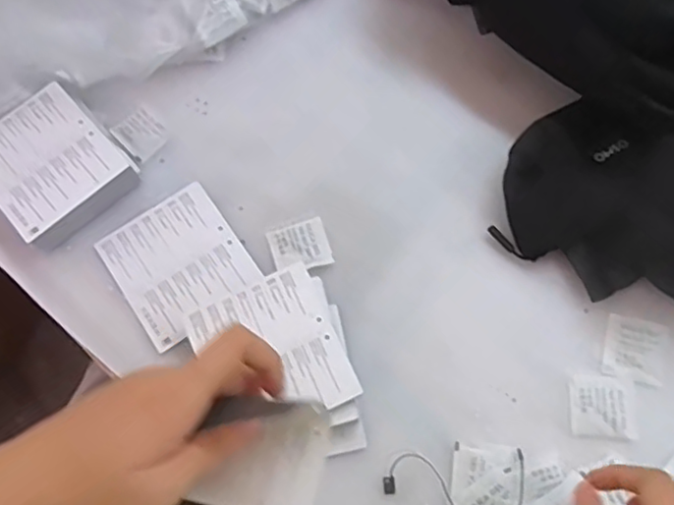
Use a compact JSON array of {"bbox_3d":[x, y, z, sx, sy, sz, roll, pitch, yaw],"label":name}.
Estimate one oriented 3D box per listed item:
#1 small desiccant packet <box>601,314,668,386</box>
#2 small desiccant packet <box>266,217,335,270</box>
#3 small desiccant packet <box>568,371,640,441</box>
[{"bbox_3d":[0.200,0.065,0.425,0.039,0.004,0.042,14,71,8],"label":"small desiccant packet"},{"bbox_3d":[-0.027,-0.004,0.460,0.041,0.004,0.037,-17,70,-3],"label":"small desiccant packet"},{"bbox_3d":[0.175,0.101,0.416,0.042,0.004,0.041,3,70,4],"label":"small desiccant packet"}]

